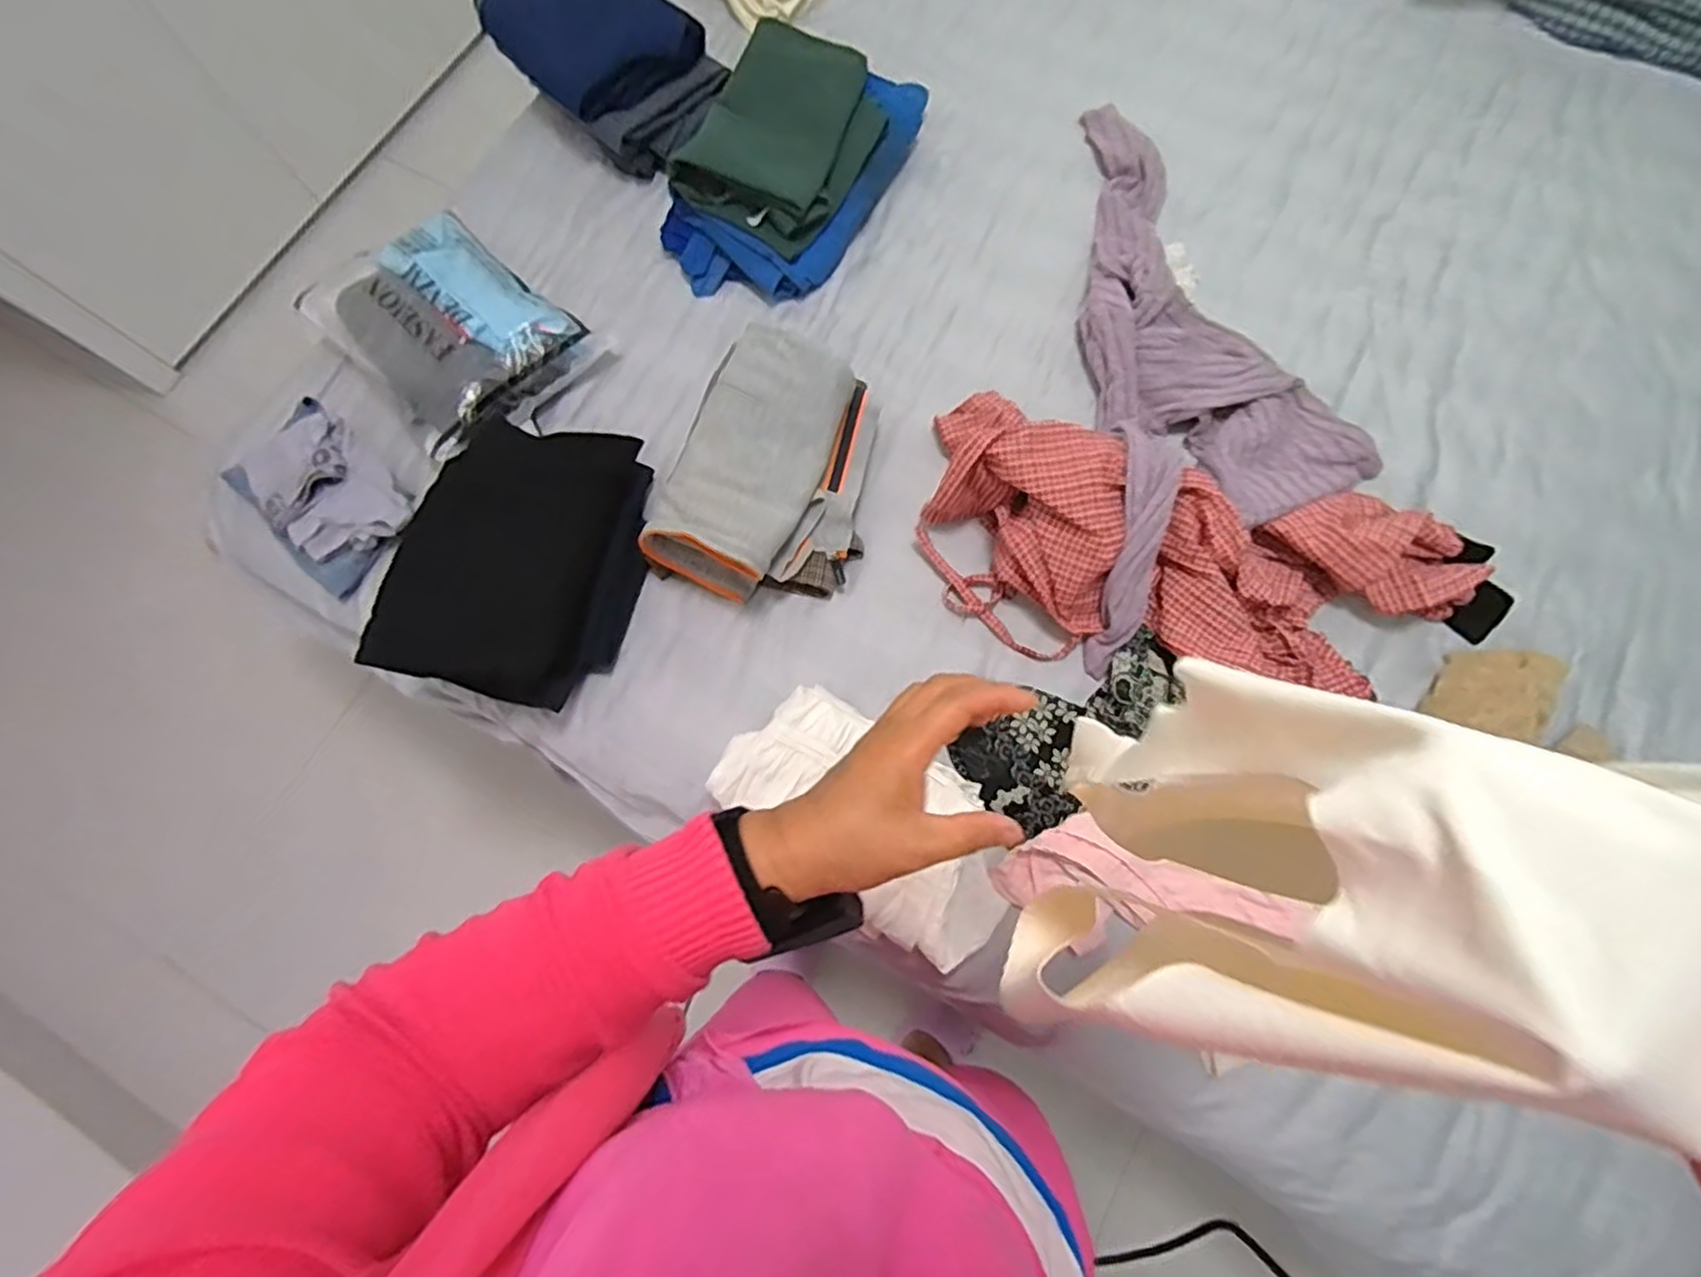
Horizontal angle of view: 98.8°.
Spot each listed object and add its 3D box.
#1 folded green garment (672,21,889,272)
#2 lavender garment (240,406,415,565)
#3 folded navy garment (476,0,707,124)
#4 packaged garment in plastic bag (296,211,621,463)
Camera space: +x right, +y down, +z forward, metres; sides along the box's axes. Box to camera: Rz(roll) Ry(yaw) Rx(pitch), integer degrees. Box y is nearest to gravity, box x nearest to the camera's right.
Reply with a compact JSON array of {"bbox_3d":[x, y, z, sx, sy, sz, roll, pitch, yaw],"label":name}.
[{"bbox_3d":[-0.082,-0.635,0.920,0.207,0.046,0.278,29,77,8],"label":"folded green garment"},{"bbox_3d":[-0.607,-0.168,0.844,0.135,0.060,0.204,-42,78,-9],"label":"lavender garment"},{"bbox_3d":[-0.358,-0.796,0.949,0.291,0.072,0.172,36,79,10],"label":"folded navy garment"},{"bbox_3d":[-0.493,-0.370,0.894,0.324,0.091,0.240,37,79,10],"label":"packaged garment in plastic bag"}]

